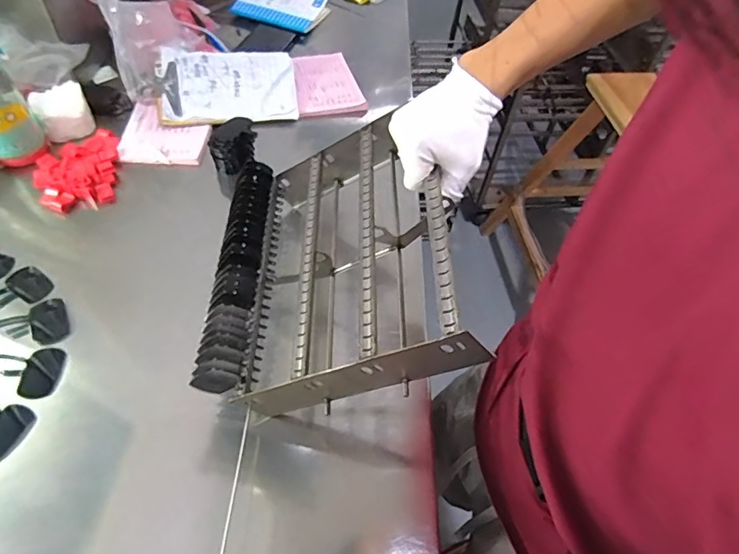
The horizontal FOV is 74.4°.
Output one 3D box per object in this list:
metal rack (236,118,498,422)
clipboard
[{"bbox_3d":[-0.019,-0.029,0.521,0.231,0.057,0.319,-24,49,25],"label":"metal rack"},{"bbox_3d":[-0.233,-0.320,0.806,0.213,0.015,0.156,-5,66,-13],"label":"clipboard"}]

